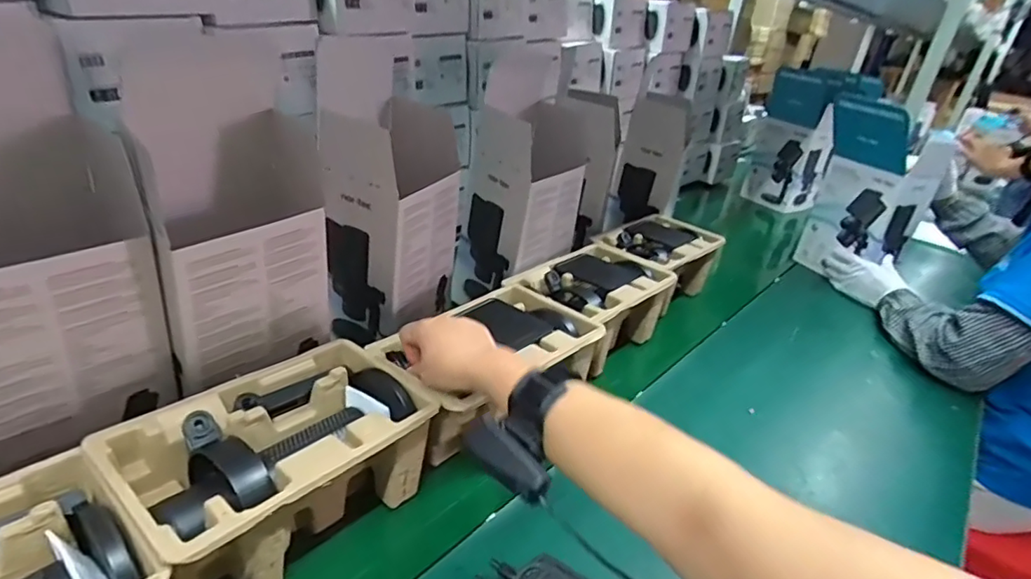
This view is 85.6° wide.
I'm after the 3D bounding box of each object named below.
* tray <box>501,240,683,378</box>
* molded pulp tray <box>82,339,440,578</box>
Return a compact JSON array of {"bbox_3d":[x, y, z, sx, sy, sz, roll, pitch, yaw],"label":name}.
[{"bbox_3d":[0.107,0.021,0.797,0.150,0.104,0.241,25,32,31],"label":"tray"},{"bbox_3d":[-0.194,0.148,0.468,0.148,0.100,0.226,25,32,31],"label":"molded pulp tray"}]

